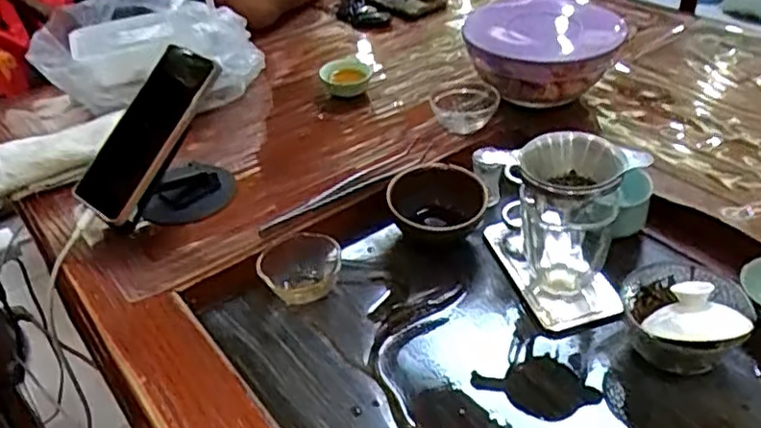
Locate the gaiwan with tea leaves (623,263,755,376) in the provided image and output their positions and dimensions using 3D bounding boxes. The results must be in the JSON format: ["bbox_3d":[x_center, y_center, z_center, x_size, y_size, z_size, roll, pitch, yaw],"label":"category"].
[{"bbox_3d":[0.227,0.073,0.489,0.082,0.057,0.090,-10,38,-6],"label":"gaiwan with tea leaves"}]

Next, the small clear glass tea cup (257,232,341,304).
[{"bbox_3d":[-0.070,0.047,0.585,0.067,0.033,0.062,-3,37,3],"label":"small clear glass tea cup"}]

